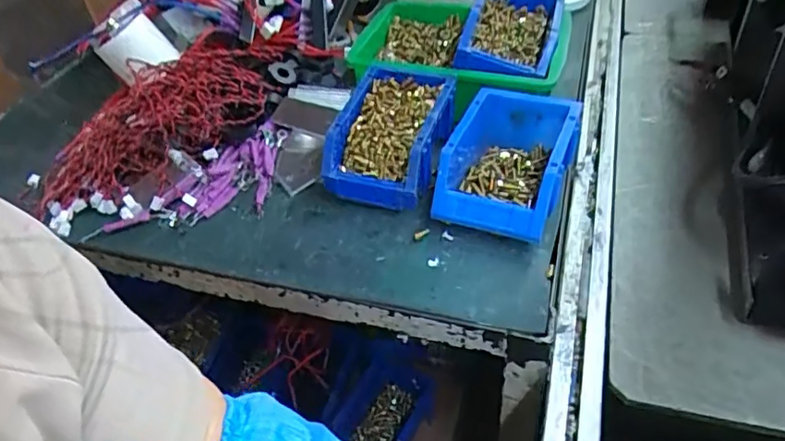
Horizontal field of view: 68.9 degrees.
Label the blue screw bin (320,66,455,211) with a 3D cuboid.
[{"bbox_3d":[0.004,-0.090,0.628,0.109,0.082,0.162,12,48,21],"label":"blue screw bin"}]

